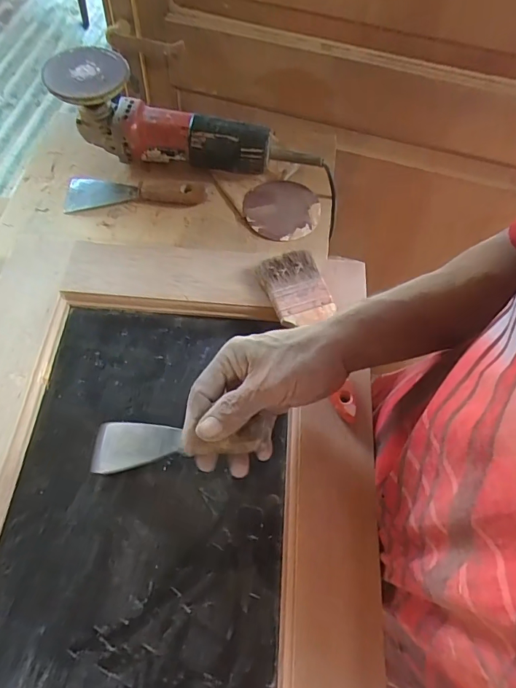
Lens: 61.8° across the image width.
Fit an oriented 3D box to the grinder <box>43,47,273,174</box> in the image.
[{"bbox_3d":[-0.119,-0.276,0.547,0.267,0.094,0.093,15,63,-10],"label":"grinder"}]

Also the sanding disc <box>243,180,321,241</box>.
[{"bbox_3d":[0.031,-0.174,0.555,0.095,0.006,0.093,1,64,-3],"label":"sanding disc"}]

